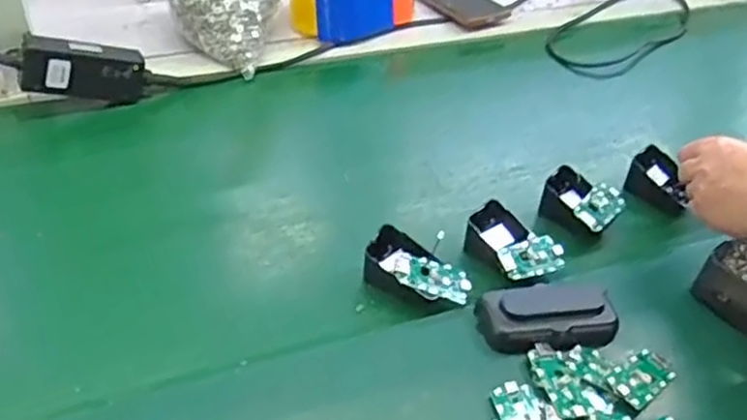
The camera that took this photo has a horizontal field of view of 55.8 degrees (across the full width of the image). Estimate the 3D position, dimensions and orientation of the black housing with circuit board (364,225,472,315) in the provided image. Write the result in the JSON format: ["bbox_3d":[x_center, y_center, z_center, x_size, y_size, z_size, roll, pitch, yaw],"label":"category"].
[{"bbox_3d":[0.035,0.051,0.570,0.082,0.031,0.046,24,45,19],"label":"black housing with circuit board"}]

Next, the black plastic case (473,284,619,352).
[{"bbox_3d":[0.138,0.078,0.551,0.105,0.024,0.055,-7,44,-14],"label":"black plastic case"}]

